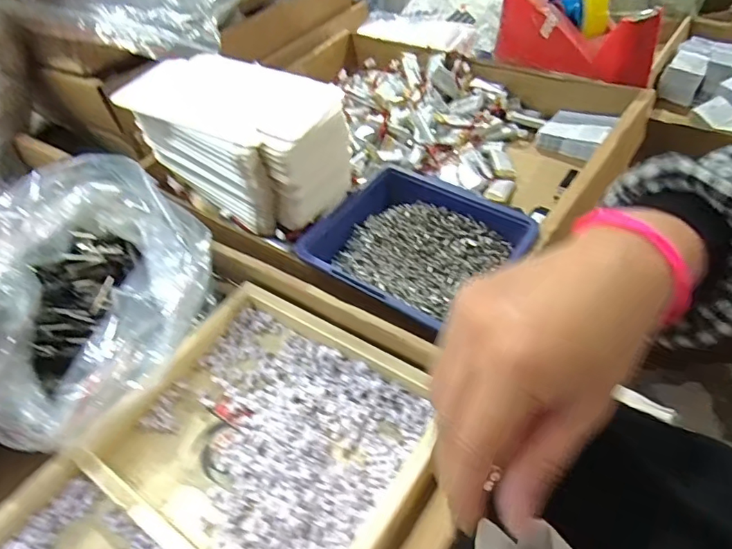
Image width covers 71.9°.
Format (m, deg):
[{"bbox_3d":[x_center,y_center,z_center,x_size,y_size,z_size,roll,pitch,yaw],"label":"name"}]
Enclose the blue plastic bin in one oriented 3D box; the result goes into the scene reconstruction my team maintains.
[{"bbox_3d":[0.037,-0.014,0.385,0.141,0.054,0.123,27,59,29],"label":"blue plastic bin"}]

